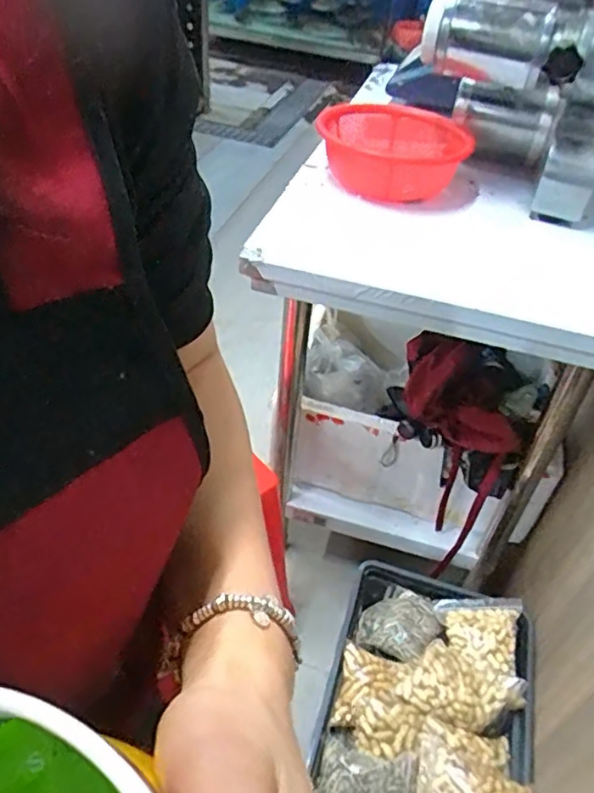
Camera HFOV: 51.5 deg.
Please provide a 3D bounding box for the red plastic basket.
[{"bbox_3d":[0.177,-0.457,1.131,0.273,0.097,0.301,19,44,13],"label":"red plastic basket"}]

